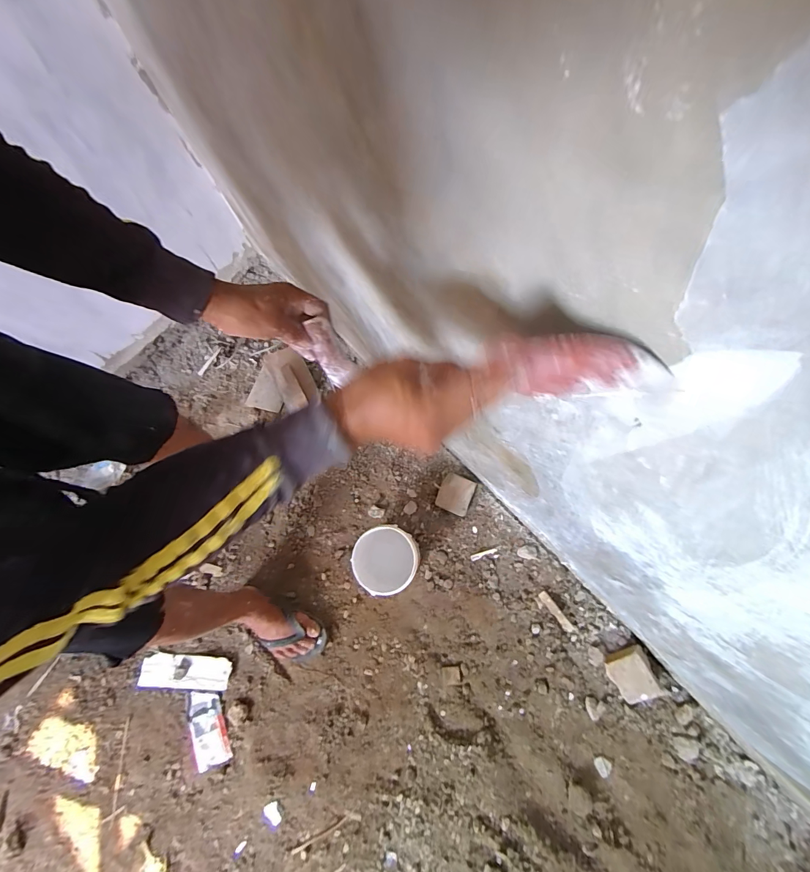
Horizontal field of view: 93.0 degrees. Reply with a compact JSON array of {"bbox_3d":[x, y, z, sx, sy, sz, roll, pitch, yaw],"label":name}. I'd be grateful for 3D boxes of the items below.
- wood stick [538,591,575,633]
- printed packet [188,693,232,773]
[{"bbox_3d":[0.379,0.443,0.964,0.022,0.012,0.111,-34,72,-14],"label":"wood stick"},{"bbox_3d":[-0.503,0.742,0.972,0.089,0.014,0.171,-20,69,-9],"label":"printed packet"}]

